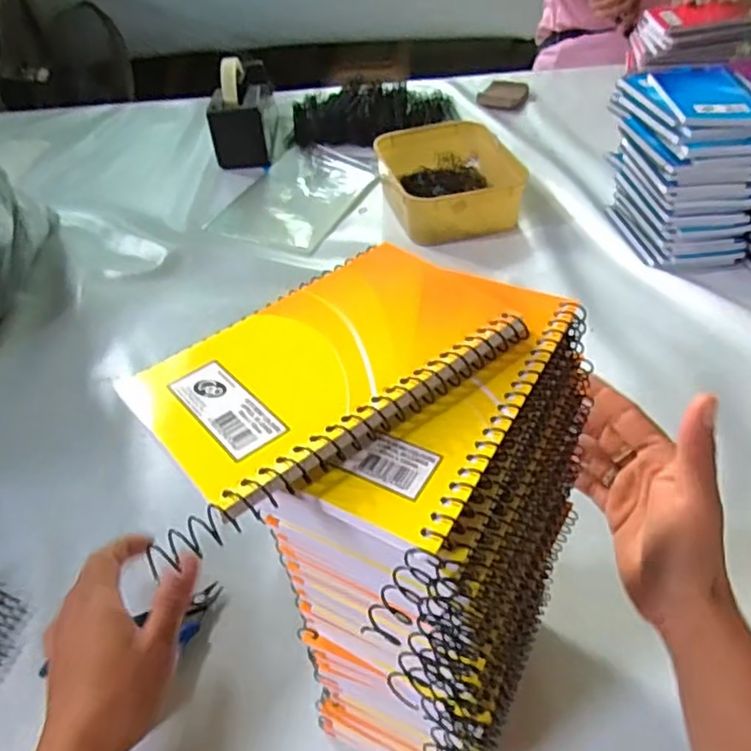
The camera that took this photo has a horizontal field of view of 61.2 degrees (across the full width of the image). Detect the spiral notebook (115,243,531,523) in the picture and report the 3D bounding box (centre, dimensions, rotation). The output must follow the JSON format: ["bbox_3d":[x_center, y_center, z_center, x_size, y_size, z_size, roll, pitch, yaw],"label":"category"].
[{"bbox_3d":[-0.018,-0.006,0.232,0.128,0.008,0.083,-34,51,-27],"label":"spiral notebook"}]

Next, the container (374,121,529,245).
[{"bbox_3d":[0.093,-0.257,0.834,0.161,0.061,0.206,-13,45,-9],"label":"container"}]

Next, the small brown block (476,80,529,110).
[{"bbox_3d":[0.214,-0.471,1.064,0.073,0.020,0.073,15,49,20],"label":"small brown block"}]

